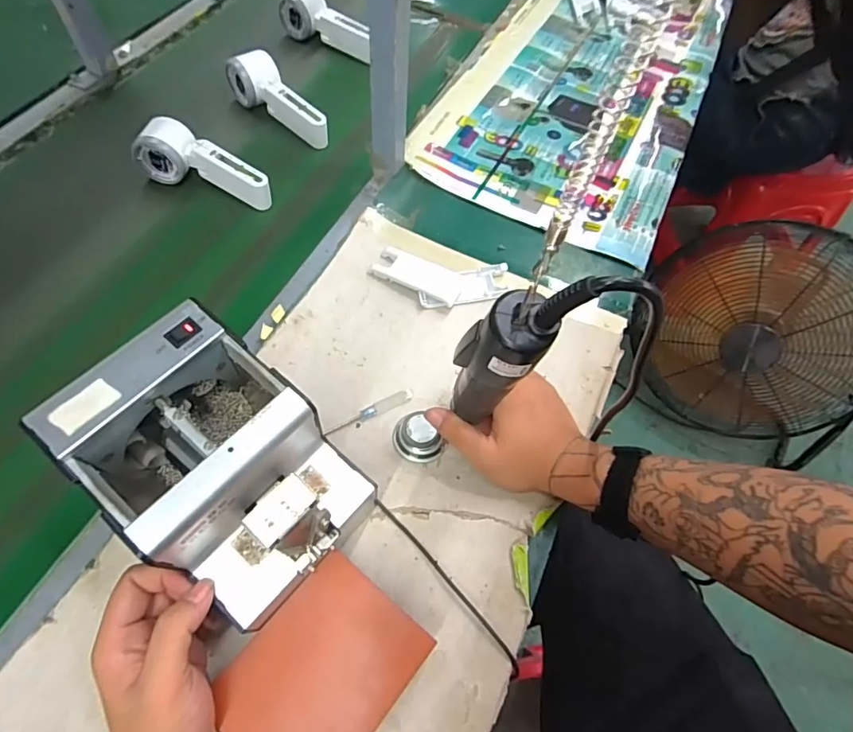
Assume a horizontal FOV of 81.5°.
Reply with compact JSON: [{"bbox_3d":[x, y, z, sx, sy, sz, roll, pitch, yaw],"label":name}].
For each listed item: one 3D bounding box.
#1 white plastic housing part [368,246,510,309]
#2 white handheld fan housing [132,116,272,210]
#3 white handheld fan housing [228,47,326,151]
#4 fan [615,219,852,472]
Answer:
[{"bbox_3d":[0.013,-0.092,0.551,0.147,0.012,0.069,9,59,1],"label":"white plastic housing part"},{"bbox_3d":[-0.264,-0.244,0.599,0.162,0.054,0.055,19,60,7],"label":"white handheld fan housing"},{"bbox_3d":[-0.196,-0.356,0.666,0.058,0.061,0.166,-35,67,-22],"label":"white handheld fan housing"},{"bbox_3d":[0.775,-0.044,1.213,0.534,0.498,0.308,26,63,11],"label":"fan"}]

